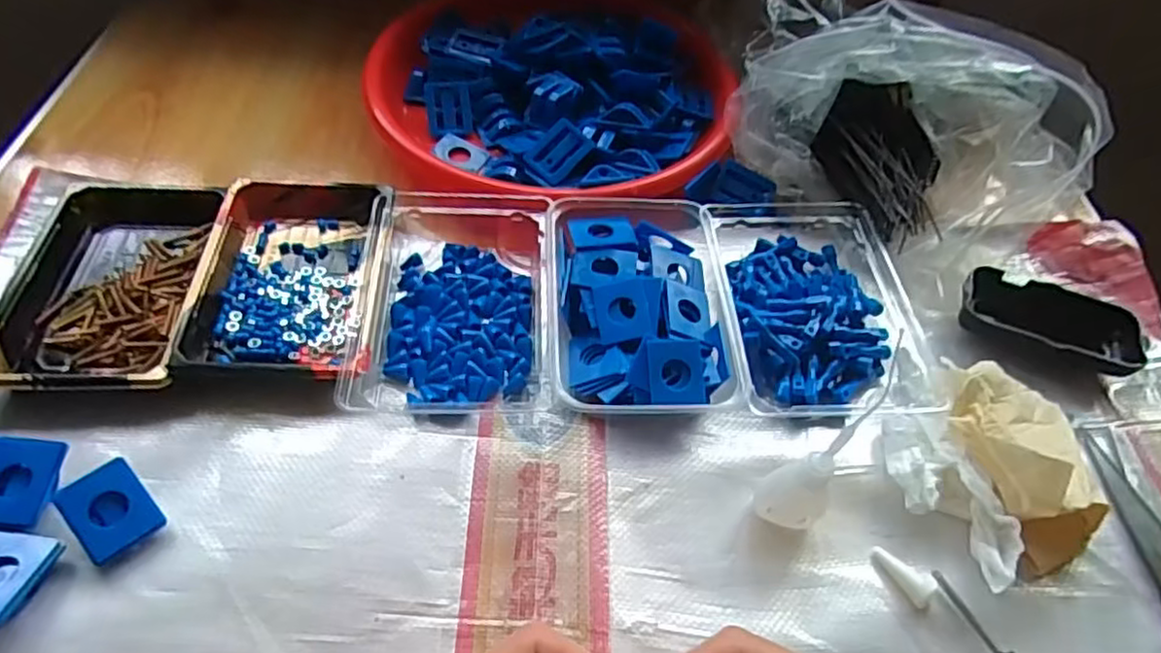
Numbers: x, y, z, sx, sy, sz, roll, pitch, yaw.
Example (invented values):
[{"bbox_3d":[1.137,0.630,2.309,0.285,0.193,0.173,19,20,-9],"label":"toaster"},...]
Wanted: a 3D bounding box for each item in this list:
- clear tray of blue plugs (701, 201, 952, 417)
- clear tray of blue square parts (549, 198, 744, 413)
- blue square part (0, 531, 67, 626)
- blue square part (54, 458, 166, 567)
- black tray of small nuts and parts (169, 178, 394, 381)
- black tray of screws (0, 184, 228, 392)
[{"bbox_3d":[0.149,-0.023,0.460,0.124,0.034,0.182,0,51,-5],"label":"clear tray of blue plugs"},{"bbox_3d":[0.034,-0.013,0.440,0.106,0.036,0.159,1,51,-4],"label":"clear tray of blue square parts"},{"bbox_3d":[-0.269,0.115,0.320,0.034,0.005,0.043,15,38,-5],"label":"blue square part"},{"bbox_3d":[-0.234,0.091,0.343,0.034,0.007,0.044,-37,83,-26],"label":"blue square part"},{"bbox_3d":[-0.184,-0.036,0.442,0.108,0.030,0.167,0,51,-5],"label":"black tray of small nuts and parts"},{"bbox_3d":[-0.291,-0.028,0.431,0.107,0.023,0.160,-1,52,-6],"label":"black tray of screws"}]

